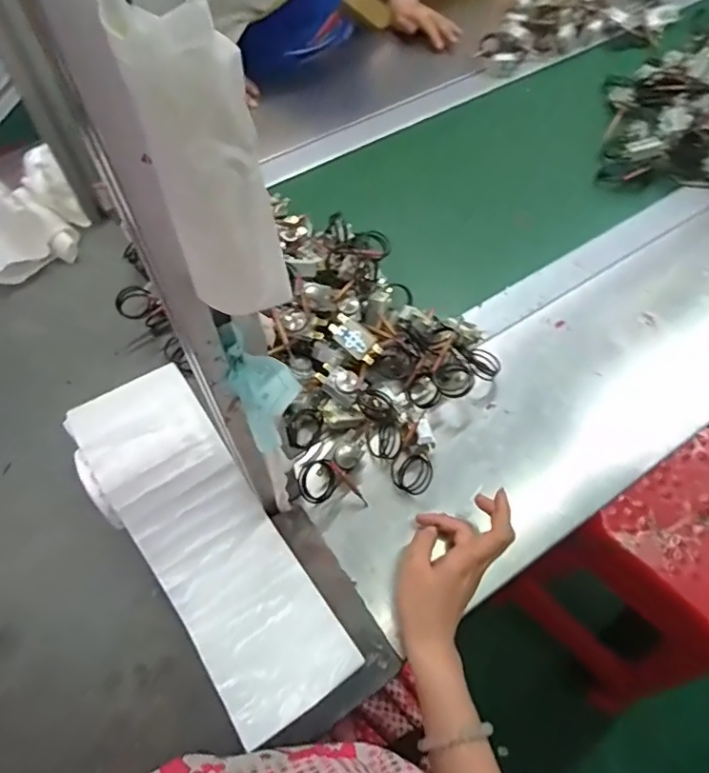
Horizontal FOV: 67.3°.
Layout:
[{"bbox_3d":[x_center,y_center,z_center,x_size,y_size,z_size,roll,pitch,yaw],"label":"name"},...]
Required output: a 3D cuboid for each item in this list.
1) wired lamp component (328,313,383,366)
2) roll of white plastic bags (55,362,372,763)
[{"bbox_3d":[0.001,-0.049,0.560,0.059,0.007,0.029,38,93,-2],"label":"wired lamp component"},{"bbox_3d":[-0.136,0.131,0.472,0.116,0.062,0.331,-32,65,-17],"label":"roll of white plastic bags"}]

